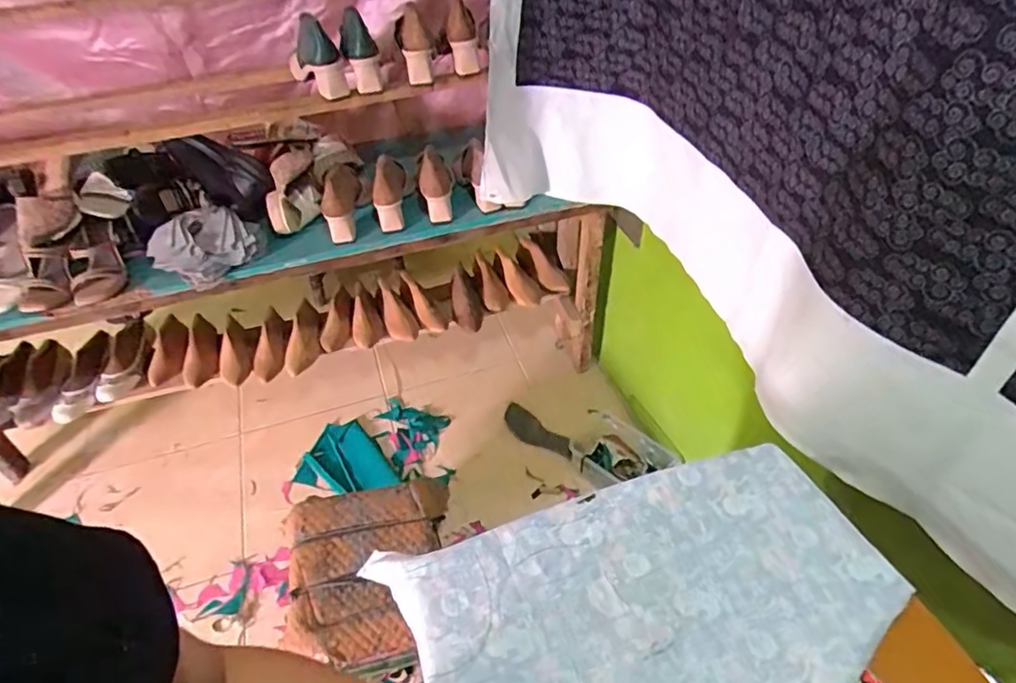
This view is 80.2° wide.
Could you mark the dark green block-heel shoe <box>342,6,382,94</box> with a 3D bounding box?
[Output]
[{"bbox_3d":[-0.277,-0.552,1.135,0.063,0.086,0.257,-13,46,-10],"label":"dark green block-heel shoe"}]

